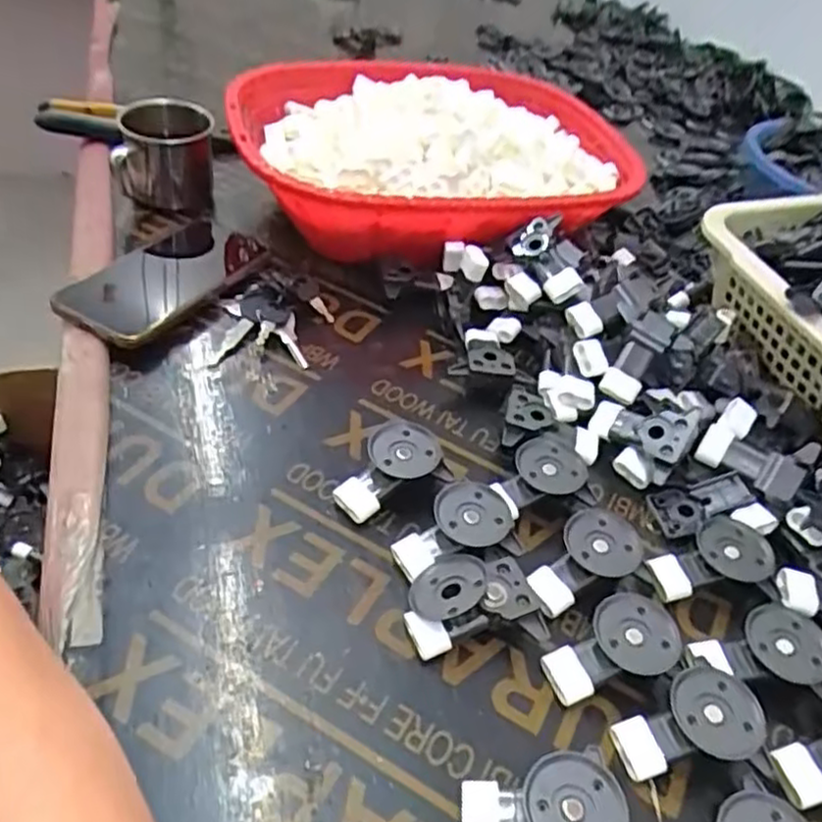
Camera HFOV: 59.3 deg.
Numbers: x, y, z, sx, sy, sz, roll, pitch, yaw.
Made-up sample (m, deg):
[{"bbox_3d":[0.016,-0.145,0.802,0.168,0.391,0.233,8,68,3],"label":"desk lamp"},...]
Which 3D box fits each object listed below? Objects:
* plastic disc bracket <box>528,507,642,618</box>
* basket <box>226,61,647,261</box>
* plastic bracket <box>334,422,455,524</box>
[{"bbox_3d":[0.097,0.084,0.407,0.073,0.015,0.039,-36,55,-17],"label":"plastic disc bracket"},{"bbox_3d":[0.018,-0.241,0.674,0.340,0.111,0.297,-6,45,-17],"label":"basket"},{"bbox_3d":[-0.015,0.034,0.439,0.066,0.027,0.045,-12,47,-23],"label":"plastic bracket"}]

